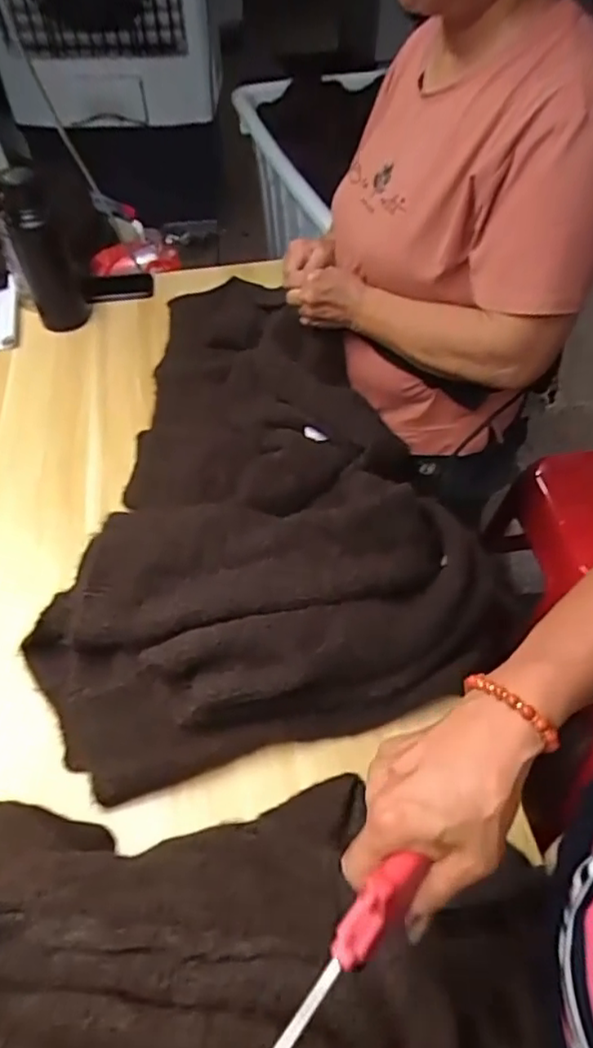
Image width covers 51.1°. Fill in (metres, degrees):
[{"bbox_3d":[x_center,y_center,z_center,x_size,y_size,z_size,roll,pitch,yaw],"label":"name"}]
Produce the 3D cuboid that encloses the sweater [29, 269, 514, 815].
[{"bbox_3d":[-0.099,-0.102,0.791,0.492,0.142,0.748,-13,52,-9],"label":"sweater"}]

